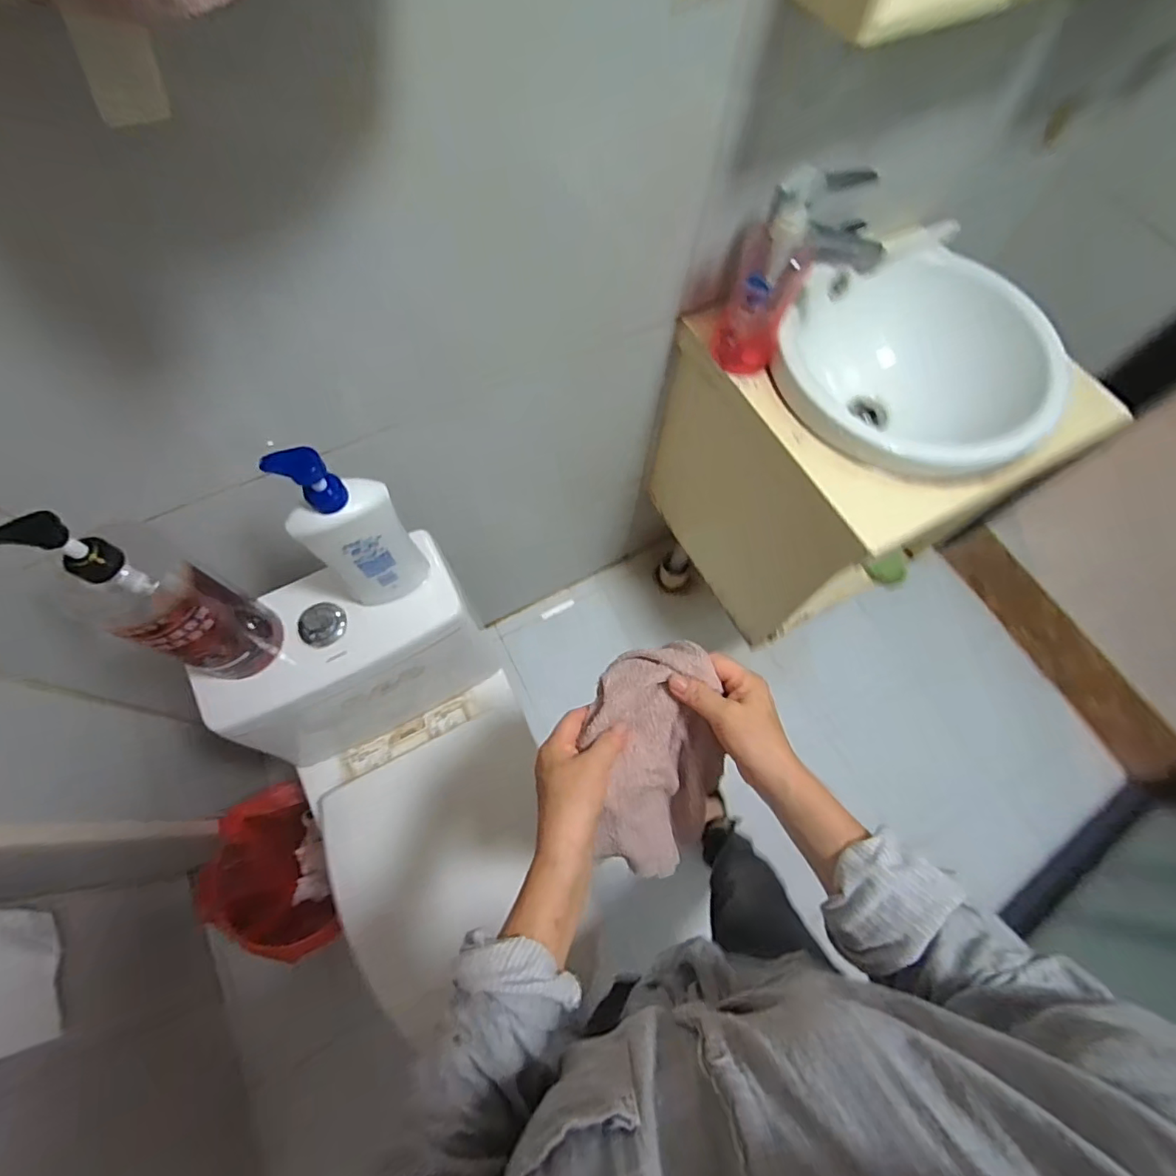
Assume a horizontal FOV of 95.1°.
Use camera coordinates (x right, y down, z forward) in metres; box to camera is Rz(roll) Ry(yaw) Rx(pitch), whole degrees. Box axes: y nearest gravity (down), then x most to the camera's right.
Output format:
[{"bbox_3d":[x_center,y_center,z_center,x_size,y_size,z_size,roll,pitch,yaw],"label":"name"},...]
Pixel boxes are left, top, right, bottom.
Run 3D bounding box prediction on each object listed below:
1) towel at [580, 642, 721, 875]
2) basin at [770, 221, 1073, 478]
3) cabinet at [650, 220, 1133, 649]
[{"bbox_3d":[0.060,0.157,0.488,0.116,0.147,0.179,-10,68,-7],"label":"towel"},{"bbox_3d":[0.429,-0.299,0.776,0.360,0.162,0.359,1,67,-2],"label":"basin"},{"bbox_3d":[0.440,-0.236,0.936,0.486,0.491,0.411,-23,70,-12],"label":"cabinet"}]

